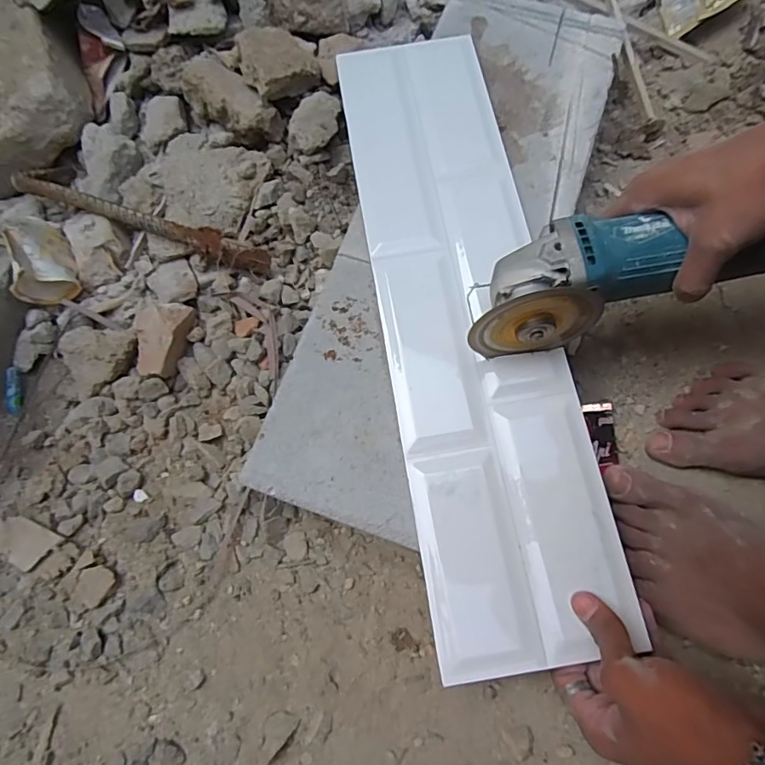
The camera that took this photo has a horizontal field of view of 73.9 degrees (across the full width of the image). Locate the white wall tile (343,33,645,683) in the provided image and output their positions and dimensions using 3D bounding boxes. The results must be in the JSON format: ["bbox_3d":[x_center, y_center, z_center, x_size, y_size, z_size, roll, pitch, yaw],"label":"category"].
[{"bbox_3d":[0.072,-0.077,0.450,0.148,0.015,0.592,-8,71,-2],"label":"white wall tile"}]

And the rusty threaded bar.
[{"bbox_3d":[-0.264,-0.177,0.549,0.313,0.022,0.029,19,75,8],"label":"rusty threaded bar"}]

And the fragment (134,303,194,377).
[{"bbox_3d":[-0.231,-0.046,0.527,0.058,0.033,0.079,-2,73,1],"label":"fragment"}]

